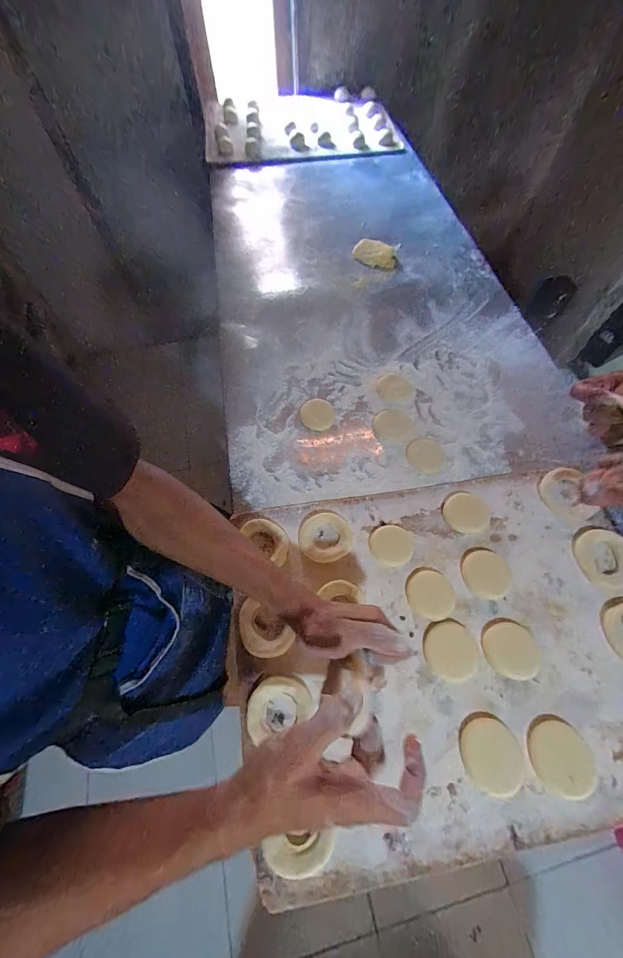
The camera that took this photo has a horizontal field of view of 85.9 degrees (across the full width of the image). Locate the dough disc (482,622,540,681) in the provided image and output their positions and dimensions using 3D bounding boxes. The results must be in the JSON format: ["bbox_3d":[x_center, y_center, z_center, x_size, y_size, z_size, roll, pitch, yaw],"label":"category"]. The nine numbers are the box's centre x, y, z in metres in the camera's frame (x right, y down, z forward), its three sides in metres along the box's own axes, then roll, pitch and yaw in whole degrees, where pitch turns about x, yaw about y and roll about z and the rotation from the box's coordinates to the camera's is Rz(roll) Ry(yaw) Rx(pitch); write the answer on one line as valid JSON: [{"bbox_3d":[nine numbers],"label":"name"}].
[{"bbox_3d":[0.248,0.213,0.415,0.066,0.004,0.061,0,61,0],"label":"dough disc"}]

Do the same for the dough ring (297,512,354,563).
[{"bbox_3d":[0.020,0.083,0.480,0.075,0.016,0.075,0,61,0],"label":"dough ring"}]

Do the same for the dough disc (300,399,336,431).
[{"bbox_3d":[0.011,-0.114,0.587,0.058,0.010,0.062,0,61,0],"label":"dough disc"}]

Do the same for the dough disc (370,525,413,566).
[{"bbox_3d":[0.114,0.095,0.479,0.061,0.004,0.057,0,61,0],"label":"dough disc"}]

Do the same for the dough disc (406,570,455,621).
[{"bbox_3d":[0.158,0.153,0.445,0.063,0.004,0.061,6,61,3],"label":"dough disc"}]

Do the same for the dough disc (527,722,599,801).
[{"bbox_3d":[0.275,0.306,0.366,0.067,0.004,0.064,0,61,0],"label":"dough disc"}]

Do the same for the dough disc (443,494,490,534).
[{"bbox_3d":[0.233,0.050,0.499,0.069,0.005,0.060,-37,68,-19],"label":"dough disc"}]

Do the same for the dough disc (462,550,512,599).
[{"bbox_3d":[0.242,0.130,0.459,0.066,0.004,0.061,0,61,0],"label":"dough disc"}]

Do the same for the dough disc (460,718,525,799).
[{"bbox_3d":[0.199,0.304,0.366,0.064,0.004,0.064,7,61,3],"label":"dough disc"}]

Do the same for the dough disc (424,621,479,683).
[{"bbox_3d":[0.174,0.213,0.414,0.065,0.004,0.064,0,61,0],"label":"dough disc"}]

